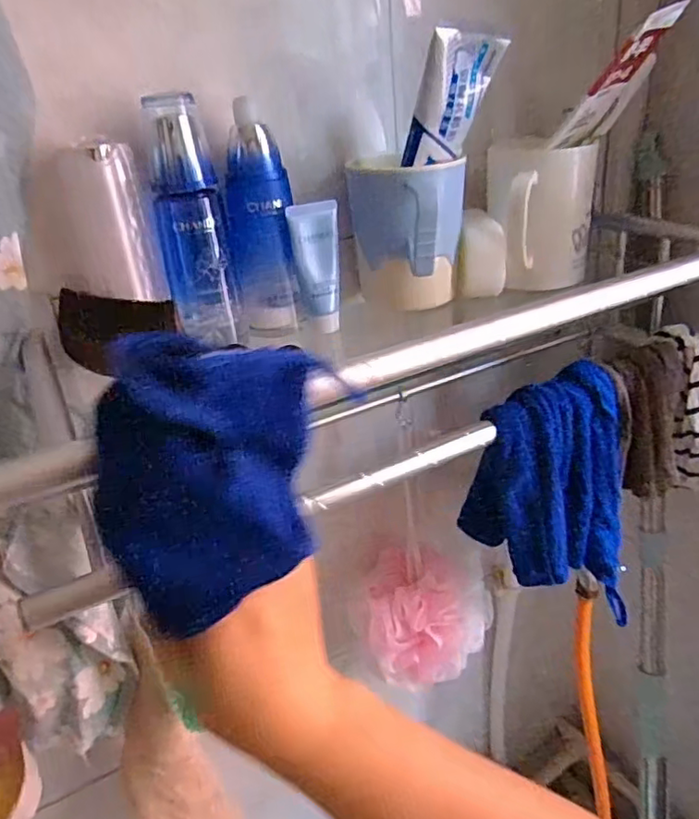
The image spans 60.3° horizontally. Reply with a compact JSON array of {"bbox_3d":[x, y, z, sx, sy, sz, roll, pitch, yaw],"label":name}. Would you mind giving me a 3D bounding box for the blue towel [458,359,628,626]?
[{"bbox_3d":[0.161,0.064,0.487,0.122,0.173,0.076,-7,27,-4],"label":"blue towel"}]

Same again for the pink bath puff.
[{"bbox_3d":[0.068,0.195,0.577,0.116,0.104,0.094,-16,29,-20],"label":"pink bath puff"}]

